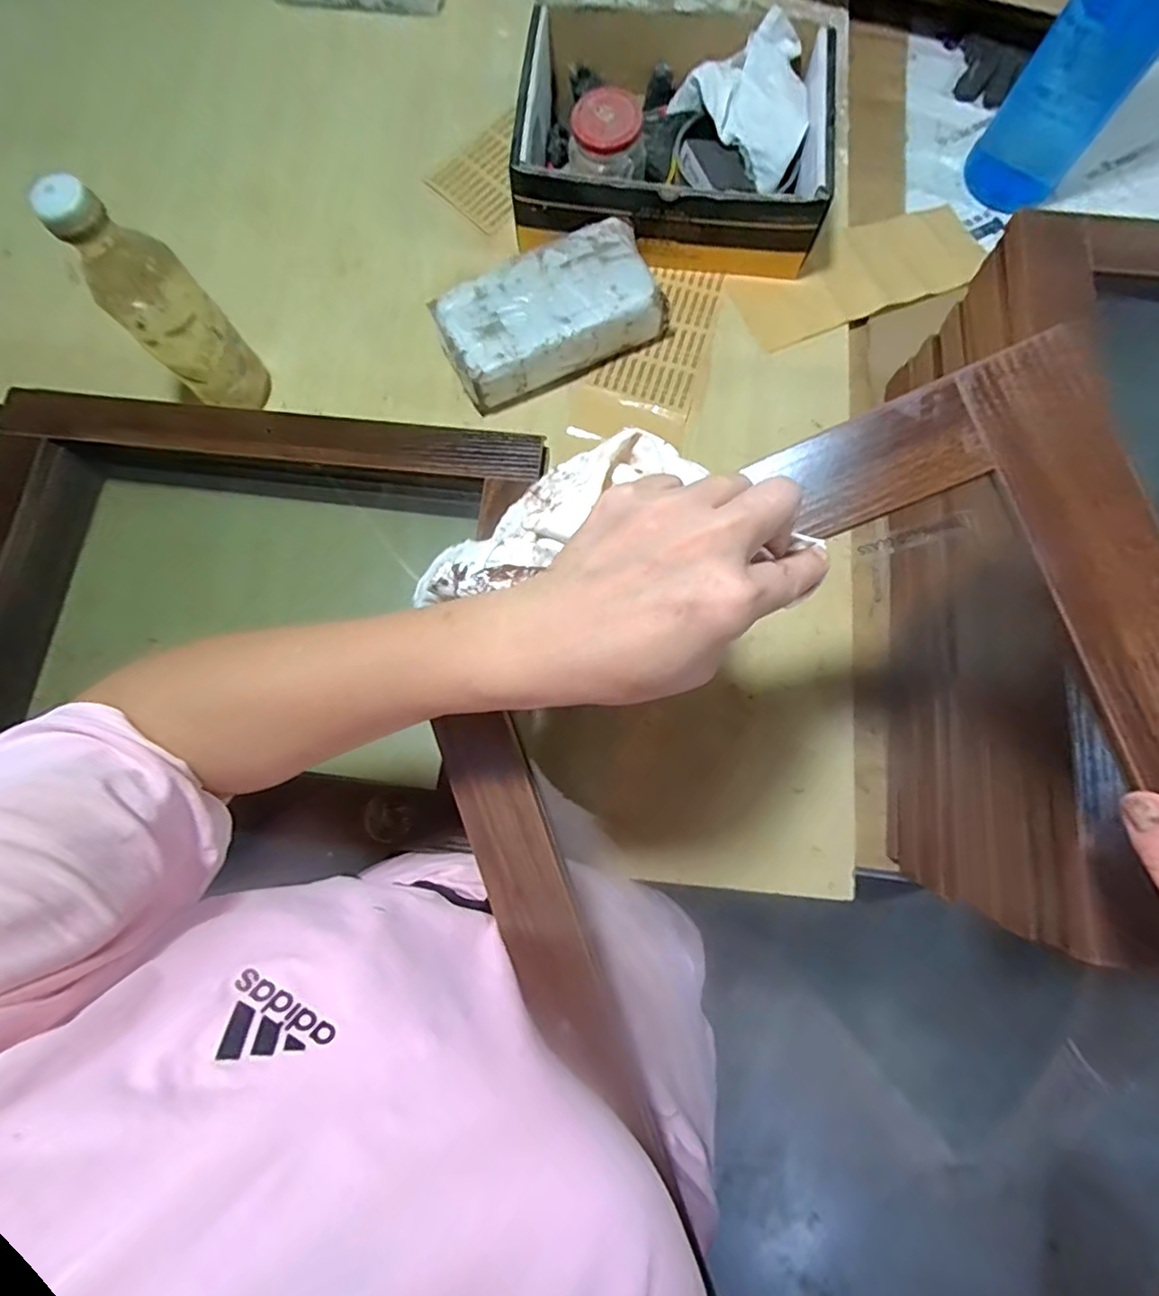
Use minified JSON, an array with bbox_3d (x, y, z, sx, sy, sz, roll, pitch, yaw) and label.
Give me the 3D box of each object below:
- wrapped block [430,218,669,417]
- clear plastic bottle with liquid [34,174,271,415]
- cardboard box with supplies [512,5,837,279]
[{"bbox_3d":[-0.029,-0.323,0.574,0.212,0.063,0.104,-28,78,-6],"label":"wrapped block"},{"bbox_3d":[-0.333,-0.270,0.481,0.067,0.198,0.061,-44,80,-8],"label":"clear plastic bottle with liquid"},{"bbox_3d":[0.104,-0.522,0.597,0.318,0.113,0.233,5,77,2],"label":"cardboard box with supplies"}]

